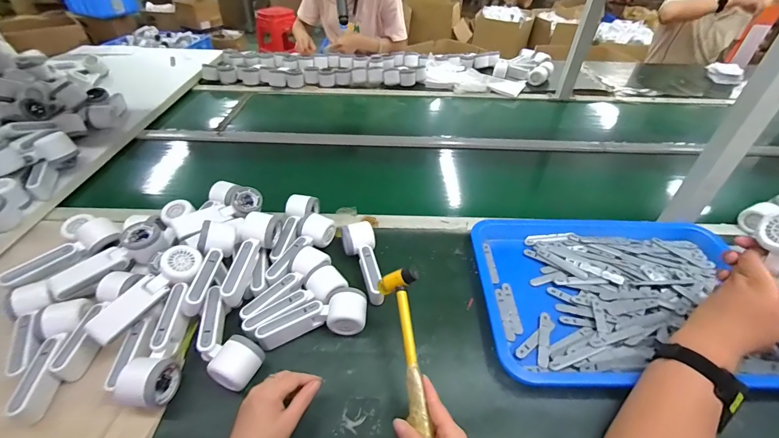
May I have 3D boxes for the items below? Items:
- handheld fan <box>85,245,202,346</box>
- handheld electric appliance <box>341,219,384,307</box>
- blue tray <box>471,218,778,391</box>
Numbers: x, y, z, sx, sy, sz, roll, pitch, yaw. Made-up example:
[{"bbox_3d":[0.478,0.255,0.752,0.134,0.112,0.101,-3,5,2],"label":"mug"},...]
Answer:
[{"bbox_3d":[-0.355,0.106,0.529,0.050,0.046,0.168,25,46,25],"label":"handheld fan"},{"bbox_3d":[-0.042,0.077,0.642,0.057,0.056,0.162,-11,55,-14],"label":"handheld electric appliance"},{"bbox_3d":[0.386,0.120,0.619,0.462,0.038,0.351,1,41,0],"label":"blue tray"}]

